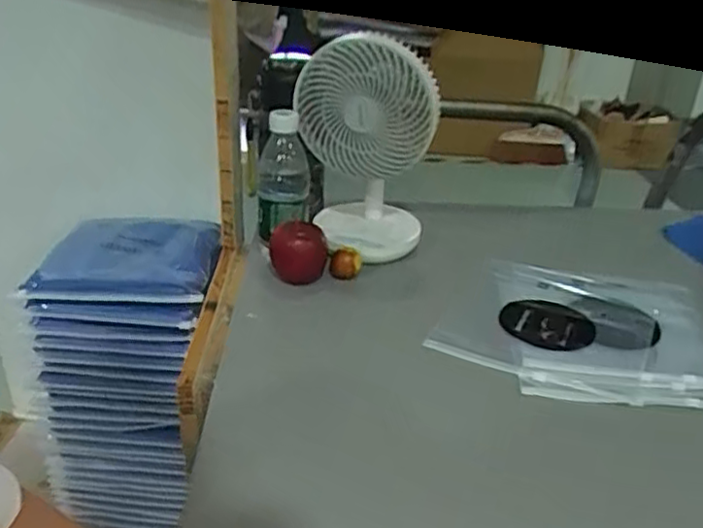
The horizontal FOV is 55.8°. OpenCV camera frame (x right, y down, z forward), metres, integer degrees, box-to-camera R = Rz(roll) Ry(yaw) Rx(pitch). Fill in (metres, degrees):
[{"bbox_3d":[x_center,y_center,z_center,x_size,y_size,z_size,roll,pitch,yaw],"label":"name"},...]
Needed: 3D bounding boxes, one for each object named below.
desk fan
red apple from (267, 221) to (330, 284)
[{"bbox_3d":[0.012,-0.130,0.741,0.146,0.236,0.117,1,29,-2],"label":"desk fan"},{"bbox_3d":[-0.059,-0.009,0.743,0.065,0.065,0.055,1,29,-2],"label":"red apple"}]

